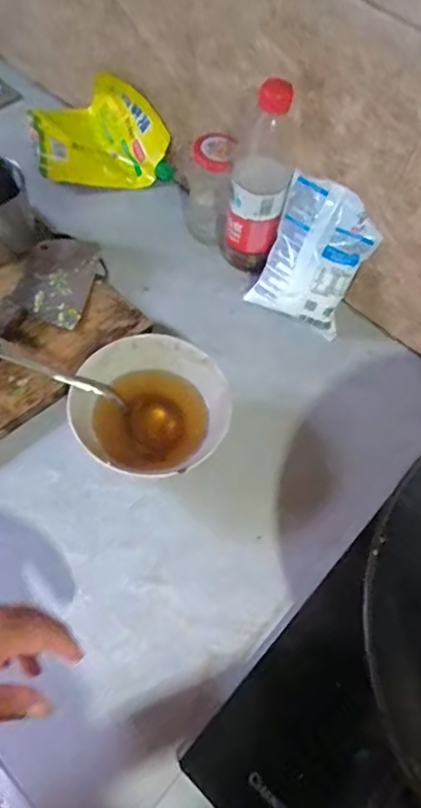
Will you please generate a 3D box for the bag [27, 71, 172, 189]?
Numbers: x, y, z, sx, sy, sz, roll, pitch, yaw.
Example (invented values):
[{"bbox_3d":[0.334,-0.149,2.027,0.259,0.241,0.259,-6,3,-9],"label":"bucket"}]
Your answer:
[{"bbox_3d":[-0.146,-0.354,0.734,0.168,0.105,0.099,-8,61,-10],"label":"bag"}]

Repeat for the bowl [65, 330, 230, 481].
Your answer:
[{"bbox_3d":[-0.059,0.006,0.546,0.142,0.075,0.124,-2,61,-7],"label":"bowl"}]

